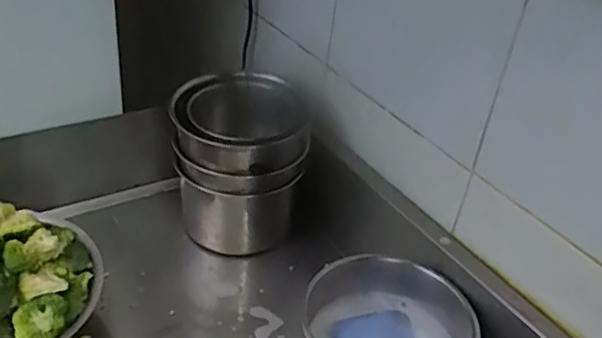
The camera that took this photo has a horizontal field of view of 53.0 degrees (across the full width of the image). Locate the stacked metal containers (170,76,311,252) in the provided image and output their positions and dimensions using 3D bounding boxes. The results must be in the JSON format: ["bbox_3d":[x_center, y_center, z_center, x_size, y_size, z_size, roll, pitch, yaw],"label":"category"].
[{"bbox_3d":[-0.096,-0.005,0.908,0.171,0.225,0.163,-5,35,-15],"label":"stacked metal containers"}]

